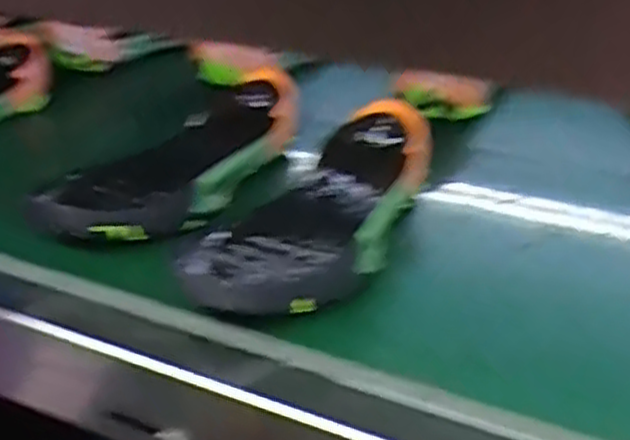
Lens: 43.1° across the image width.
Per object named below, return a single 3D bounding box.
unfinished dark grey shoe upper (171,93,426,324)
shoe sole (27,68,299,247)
[{"bbox_3d":[0.003,-0.012,0.594,0.116,0.070,0.246,8,30,19],"label":"unfinished dark grey shoe upper"},{"bbox_3d":[-0.112,-0.047,0.667,0.112,0.060,0.270,13,32,26],"label":"shoe sole"}]

